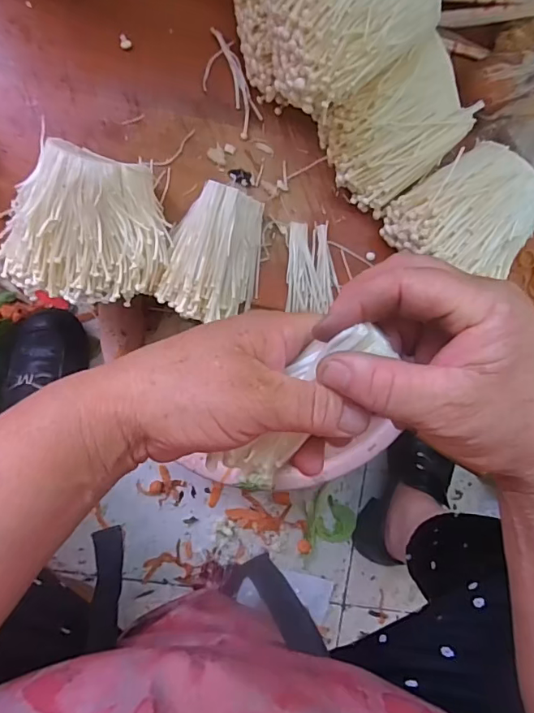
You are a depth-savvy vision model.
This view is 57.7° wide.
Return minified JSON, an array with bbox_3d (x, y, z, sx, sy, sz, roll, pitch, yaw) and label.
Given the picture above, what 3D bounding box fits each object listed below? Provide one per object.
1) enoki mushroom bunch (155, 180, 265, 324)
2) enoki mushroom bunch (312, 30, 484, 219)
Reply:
[{"bbox_3d":[-0.041,-0.084,0.413,0.077,0.058,0.109,17,89,-6],"label":"enoki mushroom bunch"},{"bbox_3d":[0.106,-0.188,0.410,0.102,0.090,0.087,-40,94,-4],"label":"enoki mushroom bunch"}]

